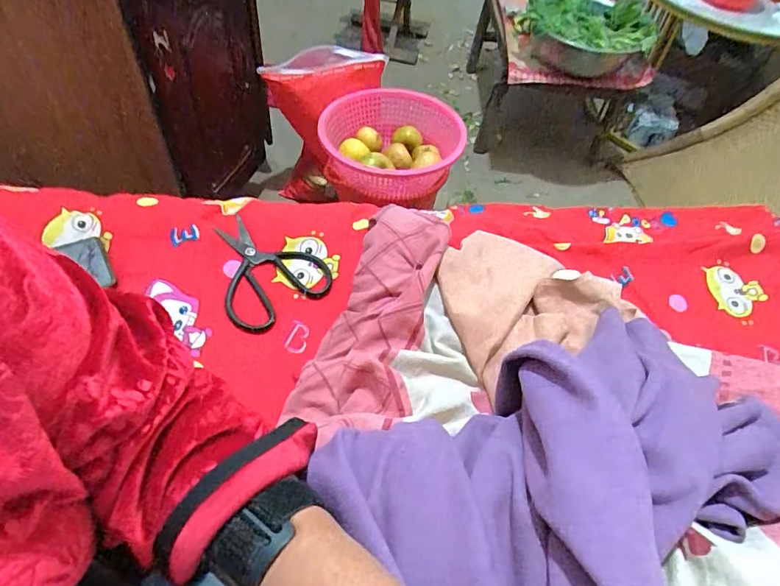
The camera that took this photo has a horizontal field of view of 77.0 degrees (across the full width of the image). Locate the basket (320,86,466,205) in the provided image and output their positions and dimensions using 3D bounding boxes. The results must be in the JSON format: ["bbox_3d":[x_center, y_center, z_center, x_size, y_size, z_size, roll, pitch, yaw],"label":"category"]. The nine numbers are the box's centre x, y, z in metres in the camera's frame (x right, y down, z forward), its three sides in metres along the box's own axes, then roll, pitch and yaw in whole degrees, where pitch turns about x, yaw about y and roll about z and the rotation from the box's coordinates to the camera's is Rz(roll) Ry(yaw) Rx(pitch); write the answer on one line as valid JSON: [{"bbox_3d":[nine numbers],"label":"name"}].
[{"bbox_3d":[0.001,-0.324,1.070,0.301,0.125,0.268,5,52,-2],"label":"basket"}]

